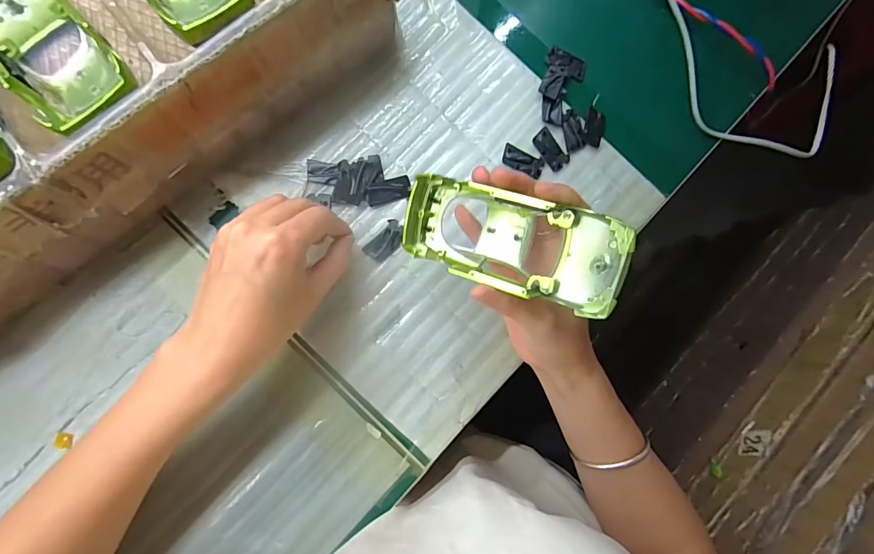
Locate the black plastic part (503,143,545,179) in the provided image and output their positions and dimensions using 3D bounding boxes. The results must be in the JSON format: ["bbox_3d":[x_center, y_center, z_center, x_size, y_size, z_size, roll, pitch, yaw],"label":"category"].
[{"bbox_3d":[0.068,-0.091,0.334,0.034,0.004,0.017,26,82,-2],"label":"black plastic part"}]

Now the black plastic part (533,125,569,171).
[{"bbox_3d":[0.090,-0.101,0.335,0.017,0.004,0.034,-36,88,-7],"label":"black plastic part"}]

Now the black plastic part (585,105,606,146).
[{"bbox_3d":[0.128,-0.122,0.341,0.017,0.004,0.034,13,83,-3],"label":"black plastic part"}]

